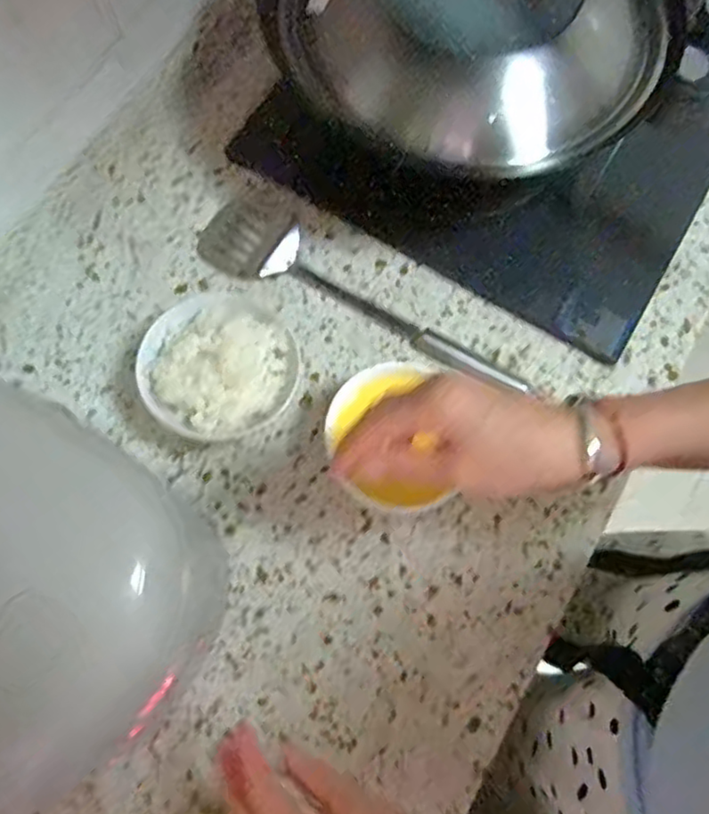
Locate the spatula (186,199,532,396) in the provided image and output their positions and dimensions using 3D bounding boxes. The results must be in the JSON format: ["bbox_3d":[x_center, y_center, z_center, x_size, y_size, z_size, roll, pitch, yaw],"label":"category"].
[{"bbox_3d":[0.007,-0.110,0.630,0.343,0.025,0.078,29,74,8],"label":"spatula"}]

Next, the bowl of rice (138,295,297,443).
[{"bbox_3d":[-0.121,-0.036,0.580,0.125,0.069,0.128,0,73,-1],"label":"bowl of rice"}]

